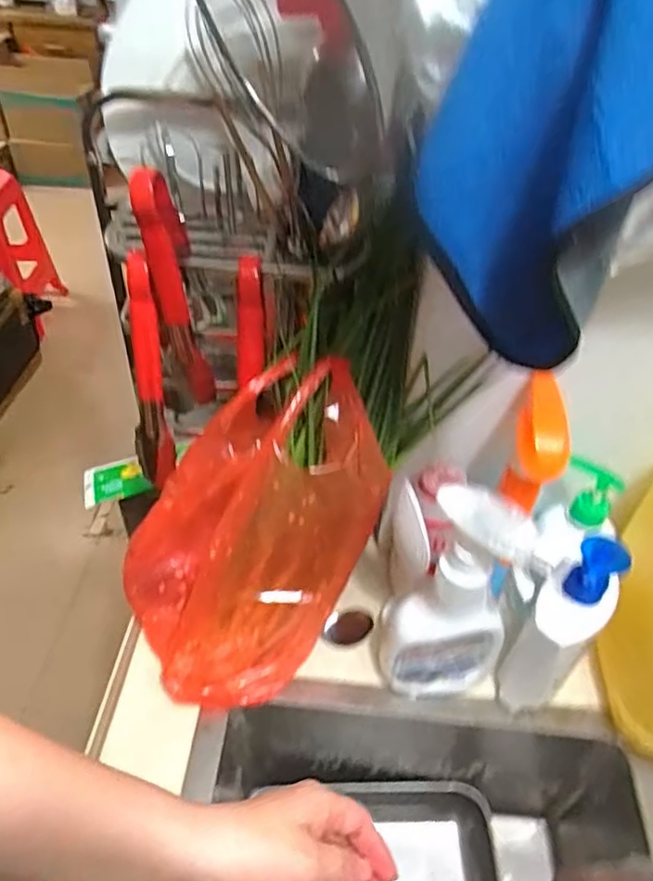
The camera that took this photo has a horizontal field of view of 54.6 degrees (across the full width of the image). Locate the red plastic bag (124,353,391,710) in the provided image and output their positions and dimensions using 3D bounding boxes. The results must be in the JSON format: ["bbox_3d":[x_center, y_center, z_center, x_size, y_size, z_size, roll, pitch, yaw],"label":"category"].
[{"bbox_3d":[-0.067,0.079,0.550,0.205,0.233,0.156,-27,51,-27],"label":"red plastic bag"}]

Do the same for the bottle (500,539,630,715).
[{"bbox_3d":[0.187,0.158,0.519,0.063,0.189,0.051,-34,55,-32],"label":"bottle"}]

